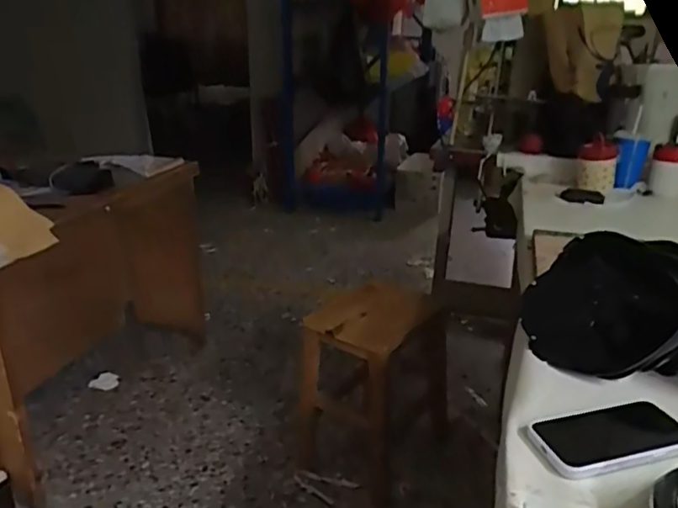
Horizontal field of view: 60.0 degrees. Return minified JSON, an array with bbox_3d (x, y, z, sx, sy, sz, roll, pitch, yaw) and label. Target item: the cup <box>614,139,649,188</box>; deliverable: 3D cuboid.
[{"bbox_3d":[0.785,-0.243,1.587,0.086,0.125,0.082,9,22,20],"label":"cup"}]

